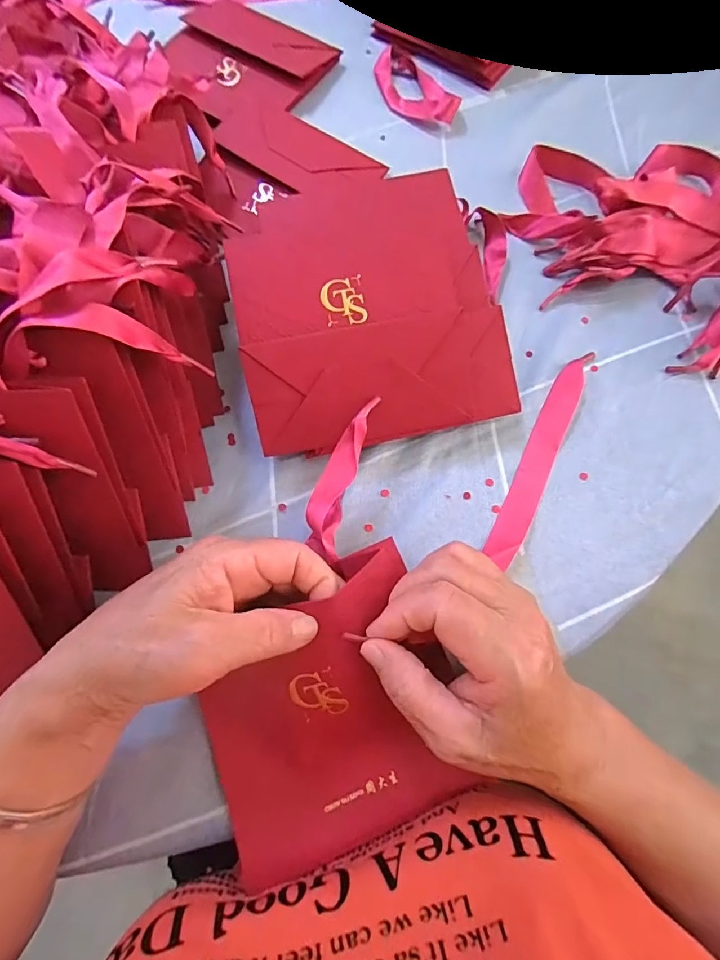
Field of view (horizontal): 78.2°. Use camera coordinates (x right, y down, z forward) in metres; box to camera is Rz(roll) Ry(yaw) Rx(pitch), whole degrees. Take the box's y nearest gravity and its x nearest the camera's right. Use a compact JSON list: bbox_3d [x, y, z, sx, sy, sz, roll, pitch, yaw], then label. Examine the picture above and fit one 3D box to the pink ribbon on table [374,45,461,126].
[{"bbox_3d":[0.048,-0.361,0.405,0.050,0.015,0.102,-20,73,-5],"label":"pink ribbon on table"}]

